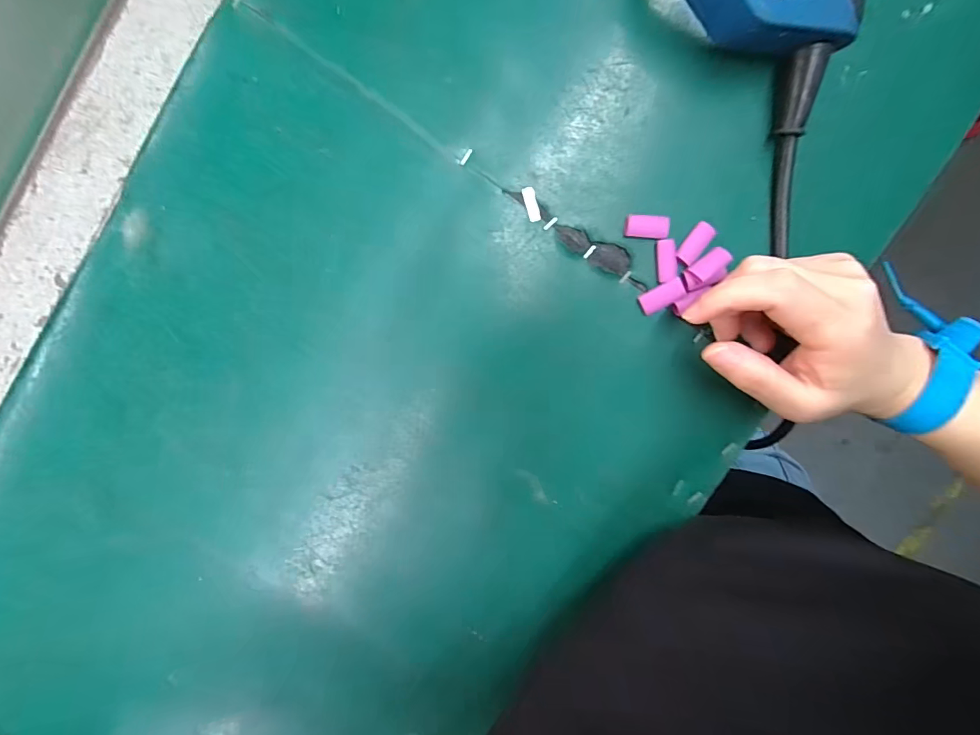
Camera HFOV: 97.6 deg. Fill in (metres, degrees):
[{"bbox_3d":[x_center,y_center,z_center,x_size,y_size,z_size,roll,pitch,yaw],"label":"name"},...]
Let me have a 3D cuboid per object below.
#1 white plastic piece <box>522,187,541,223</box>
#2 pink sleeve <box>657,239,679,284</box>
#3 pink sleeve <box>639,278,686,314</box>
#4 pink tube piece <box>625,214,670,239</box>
[{"bbox_3d":[0.024,-0.095,0.248,0.007,0.004,0.019,-16,98,-1],"label":"white plastic piece"},{"bbox_3d":[0.106,-0.064,0.256,0.011,0.004,0.024,-6,98,-3],"label":"pink sleeve"},{"bbox_3d":[0.104,-0.043,0.258,0.027,0.004,0.013,-28,98,13],"label":"pink sleeve"},{"bbox_3d":[0.093,-0.083,0.254,0.026,0.005,0.013,2,97,-4],"label":"pink tube piece"}]

